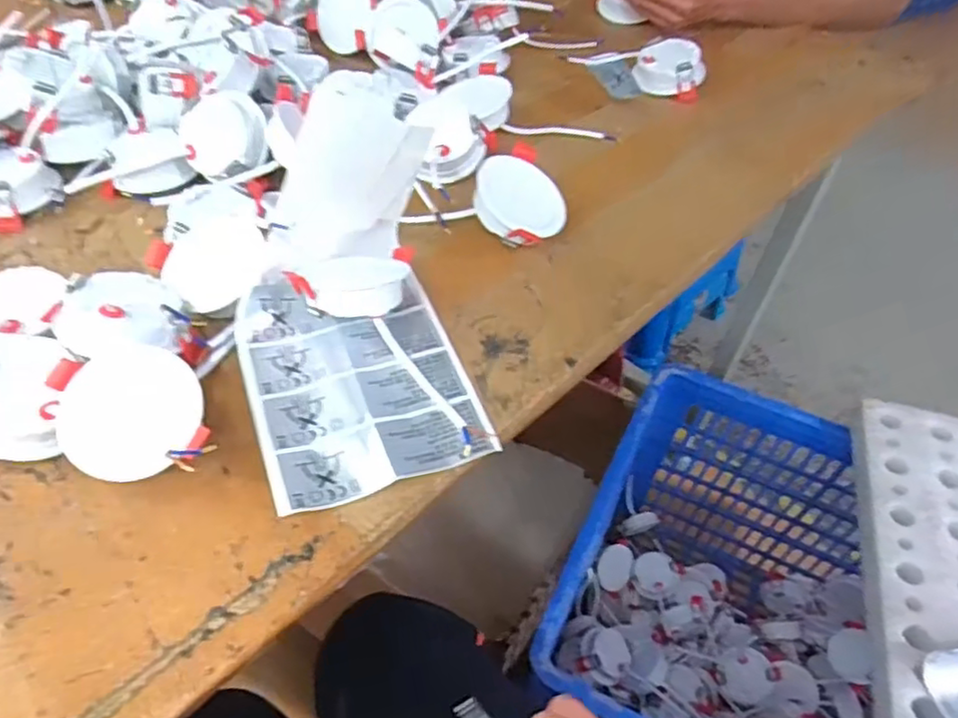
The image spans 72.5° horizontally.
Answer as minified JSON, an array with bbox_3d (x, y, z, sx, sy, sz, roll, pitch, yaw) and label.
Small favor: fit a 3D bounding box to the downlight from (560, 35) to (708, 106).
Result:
[{"bbox_3d":[0.161,-0.277,0.645,0.134,0.038,0.079,-29,56,-24],"label":"downlight"}]

